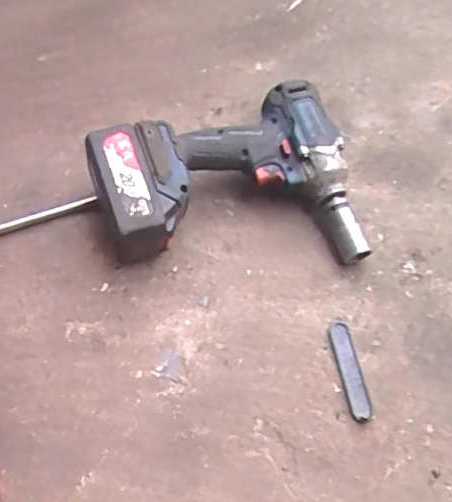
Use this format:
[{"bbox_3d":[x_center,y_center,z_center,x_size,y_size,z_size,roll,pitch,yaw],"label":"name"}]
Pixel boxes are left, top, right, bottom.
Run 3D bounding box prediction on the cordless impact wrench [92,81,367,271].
[{"bbox_3d":[-0.001,-0.073,0.556,0.250,0.093,0.188,-7,62,-6],"label":"cordless impact wrench"}]

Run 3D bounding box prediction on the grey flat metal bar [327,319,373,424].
[{"bbox_3d":[0.113,0.108,0.512,0.020,0.005,0.090,-10,64,-5],"label":"grey flat metal bar"}]

